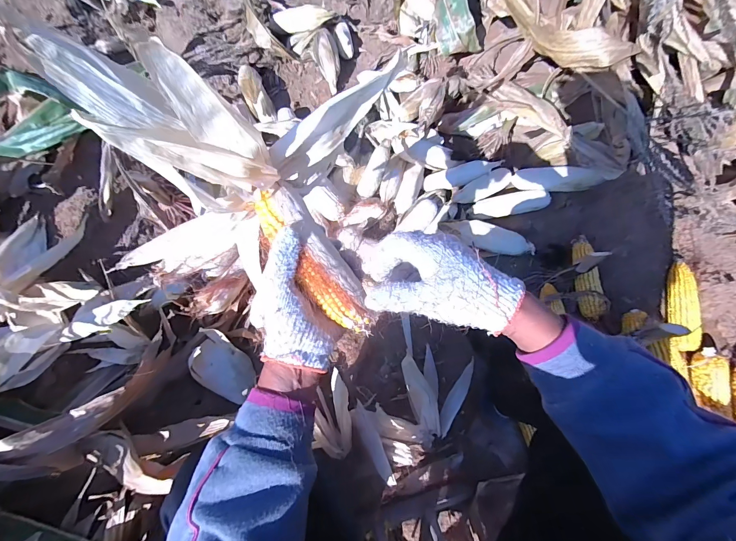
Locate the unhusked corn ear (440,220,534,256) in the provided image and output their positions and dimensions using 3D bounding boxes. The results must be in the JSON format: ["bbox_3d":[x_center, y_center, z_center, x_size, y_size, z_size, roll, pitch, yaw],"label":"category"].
[{"bbox_3d":[0.292,-0.078,0.791,0.230,0.049,0.061,18,71,7],"label":"unhusked corn ear"}]

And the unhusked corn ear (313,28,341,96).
[{"bbox_3d":[-0.124,-0.654,1.012,0.075,0.053,0.223,-14,84,-5],"label":"unhusked corn ear"}]

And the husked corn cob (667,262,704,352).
[{"bbox_3d":[0.663,0.077,0.677,0.059,0.046,0.183,11,70,4],"label":"husked corn cob"}]

